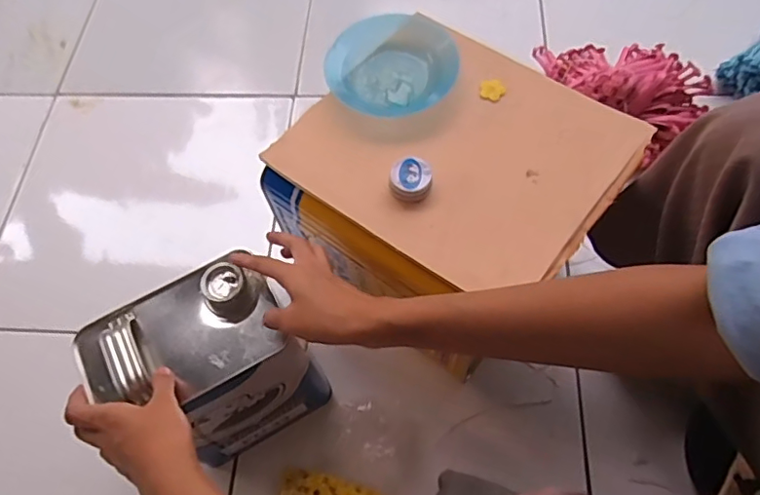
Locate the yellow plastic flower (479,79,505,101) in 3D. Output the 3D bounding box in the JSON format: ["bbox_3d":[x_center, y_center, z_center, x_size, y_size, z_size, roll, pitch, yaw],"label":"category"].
[{"bbox_3d":[0.110,-0.155,0.544,0.023,0.009,0.021,2,64,5],"label":"yellow plastic flower"}]

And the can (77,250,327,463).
[{"bbox_3d":[-0.159,0.122,0.555,0.160,0.233,0.111,-29,66,-10],"label":"can"}]

